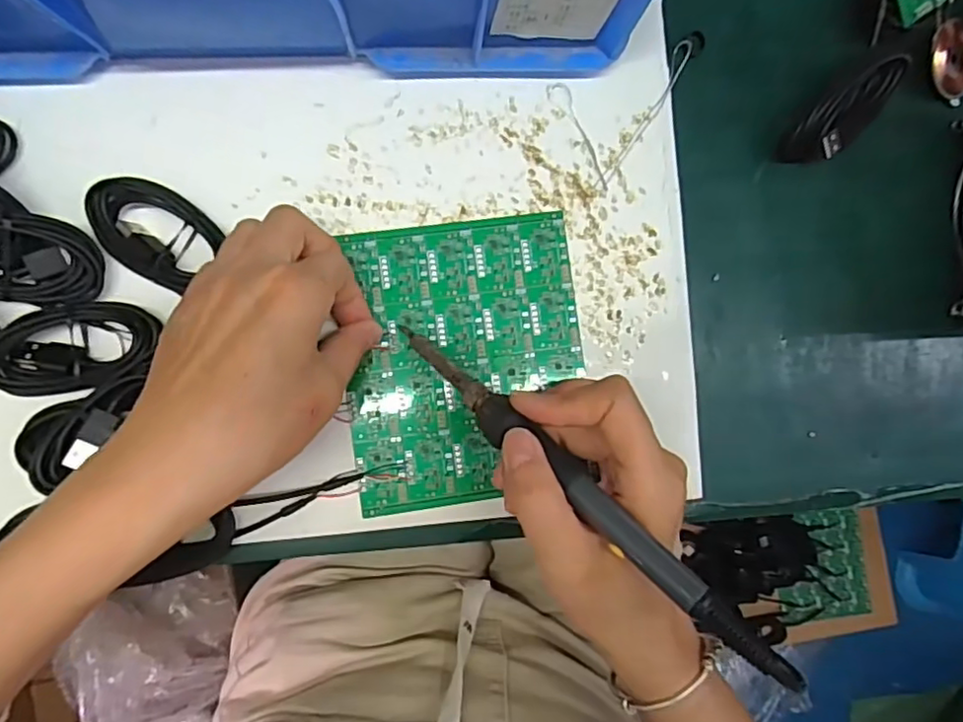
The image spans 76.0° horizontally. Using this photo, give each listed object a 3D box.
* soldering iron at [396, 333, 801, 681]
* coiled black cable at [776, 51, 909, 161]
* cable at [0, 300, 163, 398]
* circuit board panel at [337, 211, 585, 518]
[{"bbox_3d":[0.036,0.050,0.260,0.017,0.018,0.210,-47,63,-4],"label":"soldering iron"},{"bbox_3d":[0.196,-0.134,0.330,0.083,0.025,0.028,-37,93,-5],"label":"coiled black cable"},{"bbox_3d":[-0.195,-0.006,0.296,0.074,0.014,0.042,-12,90,-5],"label":"cable"},{"bbox_3d":[-0.008,-0.001,0.322,0.121,0.006,0.143,-7,90,-5],"label":"circuit board panel"}]

